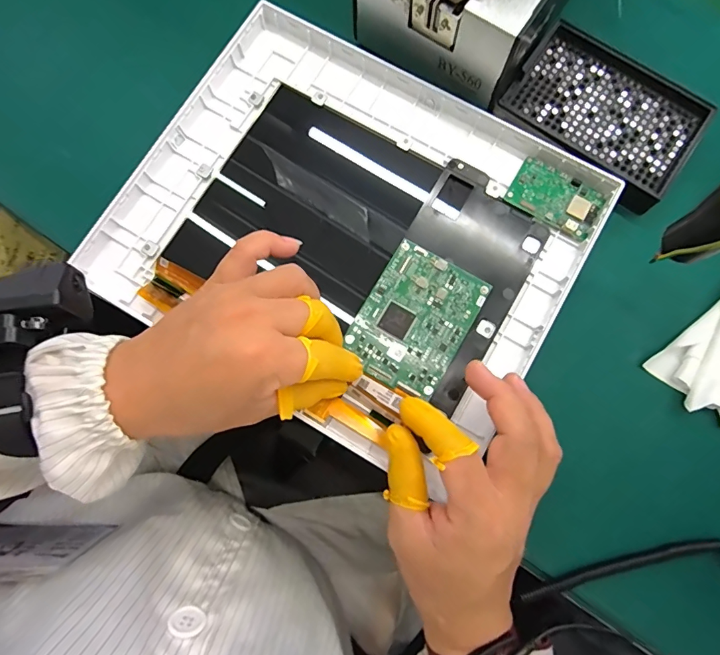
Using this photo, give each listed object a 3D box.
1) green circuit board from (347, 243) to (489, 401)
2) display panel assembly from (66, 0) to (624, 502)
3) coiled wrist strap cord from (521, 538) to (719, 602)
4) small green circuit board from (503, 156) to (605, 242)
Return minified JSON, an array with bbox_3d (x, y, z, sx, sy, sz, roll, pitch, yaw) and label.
[{"bbox_3d":[0.037,-0.005,0.292,0.068,0.006,0.092,31,78,7],"label":"green circuit board"},{"bbox_3d":[-0.008,-0.069,0.309,0.300,0.025,0.247,31,78,7],"label":"display panel assembly"},{"bbox_3d":[0.170,0.156,0.284,0.134,0.011,0.009,-13,80,-3],"label":"coiled wrist strap cord"},{"bbox_3d":[0.141,-0.094,0.313,0.063,0.004,0.040,31,81,5],"label":"small green circuit board"}]

